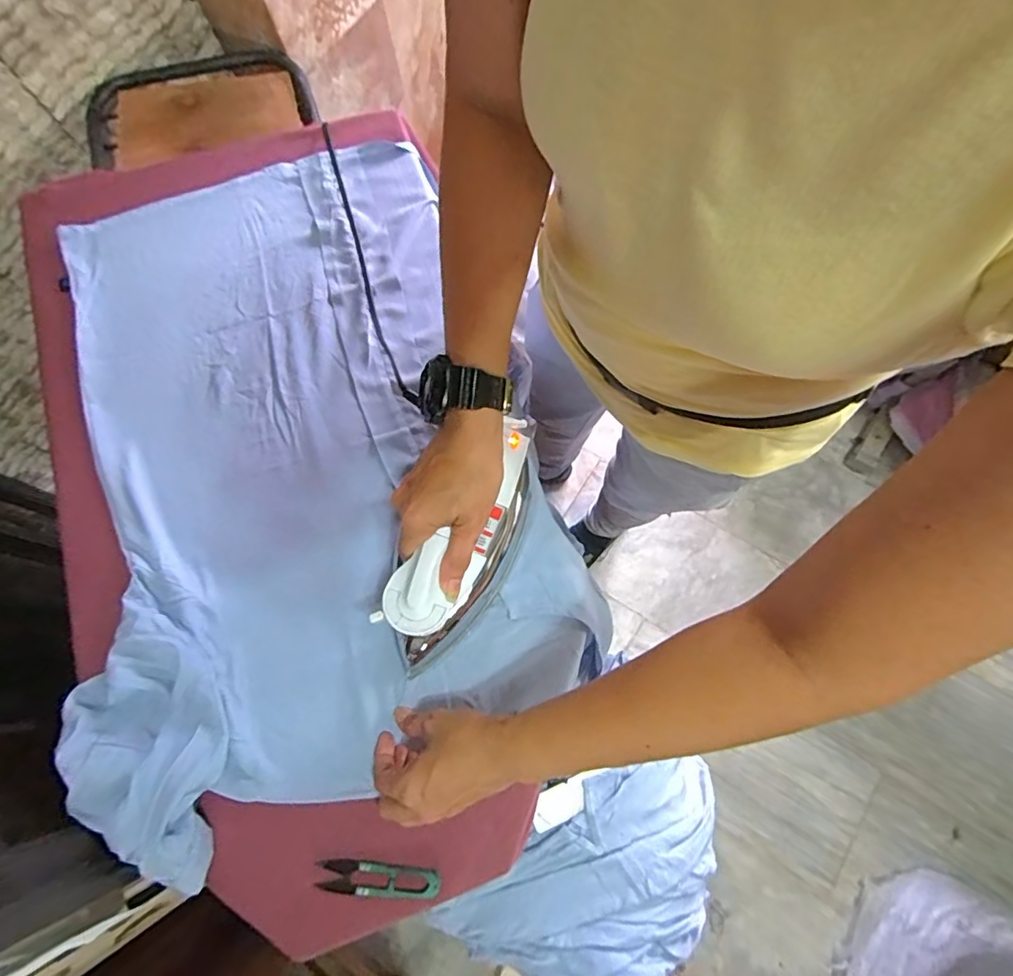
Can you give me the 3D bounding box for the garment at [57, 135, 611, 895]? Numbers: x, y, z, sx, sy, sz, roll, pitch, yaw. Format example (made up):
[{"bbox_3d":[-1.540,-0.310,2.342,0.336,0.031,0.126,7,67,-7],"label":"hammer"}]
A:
[{"bbox_3d":[-0.220,-0.061,0.543,0.449,0.056,0.674,-21,75,-8],"label":"garment"}]

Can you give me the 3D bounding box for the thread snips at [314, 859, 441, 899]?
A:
[{"bbox_3d":[-0.106,0.327,0.448,0.100,0.006,0.022,5,73,0],"label":"thread snips"}]

